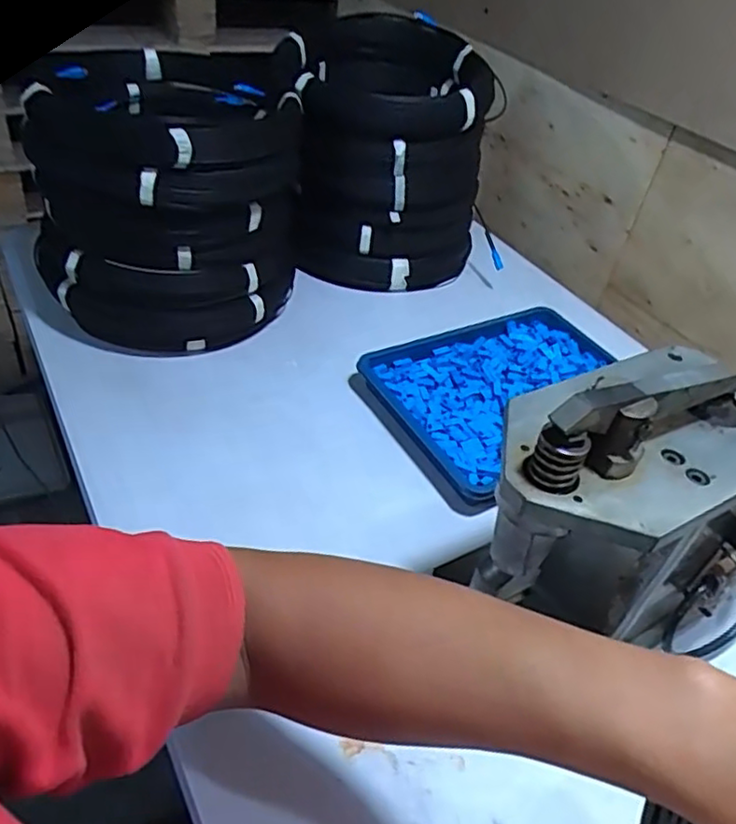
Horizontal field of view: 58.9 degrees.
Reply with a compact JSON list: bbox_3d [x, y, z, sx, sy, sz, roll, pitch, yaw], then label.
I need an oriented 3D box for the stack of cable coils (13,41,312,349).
[{"bbox_3d":[-0.216,-0.240,0.775,0.256,0.282,0.252,8,41,-2],"label":"stack of cable coils"}]

